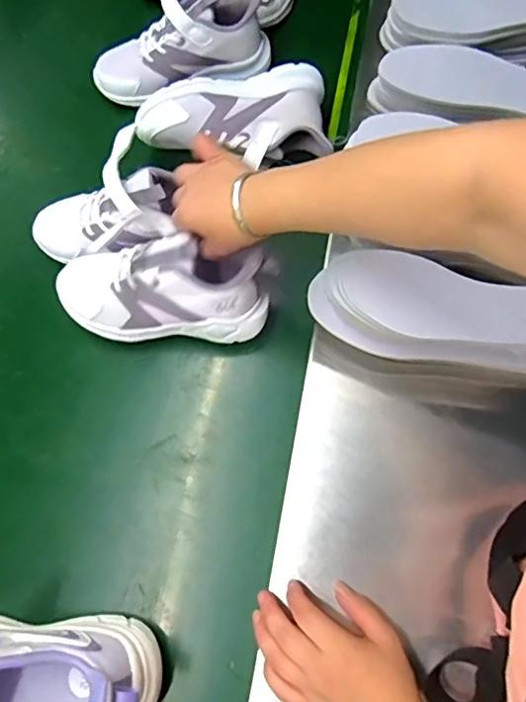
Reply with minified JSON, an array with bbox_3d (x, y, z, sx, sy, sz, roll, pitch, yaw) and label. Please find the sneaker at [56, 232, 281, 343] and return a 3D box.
[{"bbox_3d":[-0.099,-0.060,0.531,0.210,0.084,0.075,1,68,10],"label":"sneaker"}]

